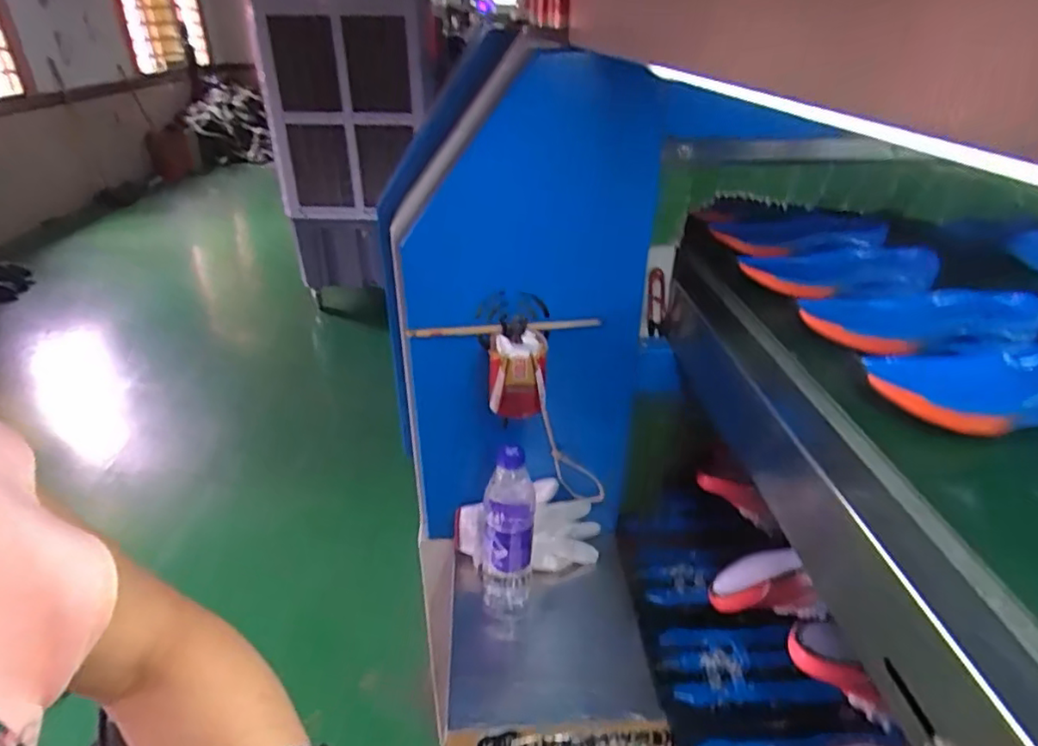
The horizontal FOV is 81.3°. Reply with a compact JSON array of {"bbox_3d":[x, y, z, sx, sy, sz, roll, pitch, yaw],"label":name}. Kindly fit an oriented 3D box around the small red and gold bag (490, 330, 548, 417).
[{"bbox_3d":[-0.002,0.003,0.702,0.064,0.094,0.062,2,32,0],"label":"small red and gold bag"}]

